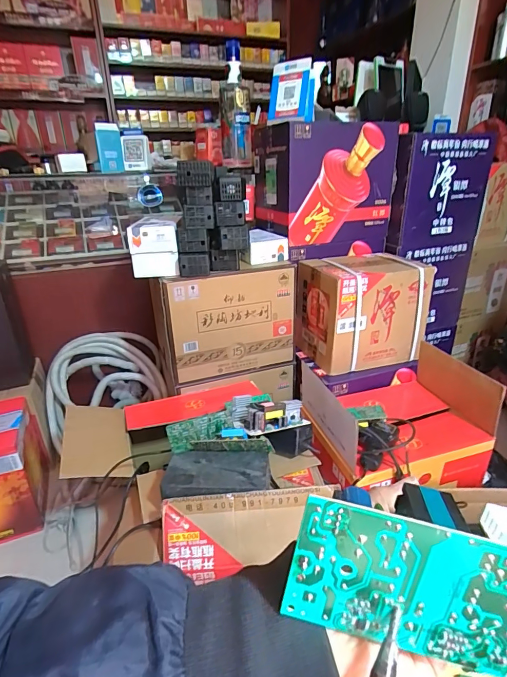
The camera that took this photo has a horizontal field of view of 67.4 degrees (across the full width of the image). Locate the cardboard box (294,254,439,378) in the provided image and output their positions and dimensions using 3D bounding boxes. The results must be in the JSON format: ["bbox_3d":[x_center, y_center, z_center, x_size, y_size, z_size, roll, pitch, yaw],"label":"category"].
[{"bbox_3d":[0.322,-0.087,1.163,0.311,0.284,0.243,-11,27,-19],"label":"cardboard box"}]

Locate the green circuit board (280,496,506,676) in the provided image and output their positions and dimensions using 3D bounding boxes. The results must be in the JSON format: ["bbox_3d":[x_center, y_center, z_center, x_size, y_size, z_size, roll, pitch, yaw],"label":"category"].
[{"bbox_3d":[0.091,0.122,0.177,0.145,0.068,0.015,13,27,7],"label":"green circuit board"}]

